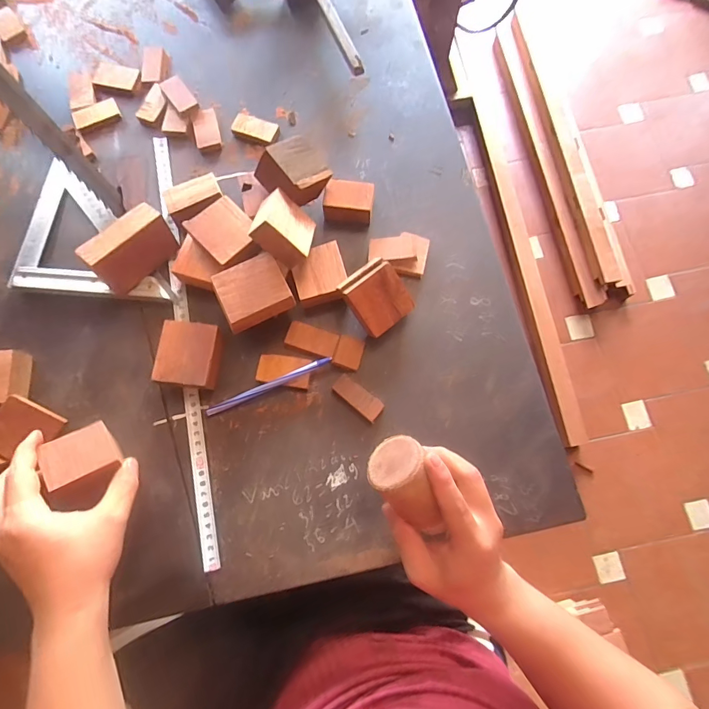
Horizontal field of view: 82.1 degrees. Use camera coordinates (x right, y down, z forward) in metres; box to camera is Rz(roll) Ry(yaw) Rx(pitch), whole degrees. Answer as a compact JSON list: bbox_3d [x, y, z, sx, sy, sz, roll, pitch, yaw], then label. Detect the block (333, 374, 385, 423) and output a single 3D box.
[{"bbox_3d":[0.004,0.044,0.416,0.054,0.011,0.023,37,79,10],"label":"block"}]

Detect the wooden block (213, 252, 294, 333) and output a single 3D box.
[{"bbox_3d":[-0.101,-0.063,0.407,0.067,0.020,0.059,-25,78,-6],"label":"wooden block"}]

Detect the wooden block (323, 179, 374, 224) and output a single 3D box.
[{"bbox_3d":[-0.006,-0.173,0.468,0.053,0.034,0.043,11,76,4],"label":"wooden block"}]

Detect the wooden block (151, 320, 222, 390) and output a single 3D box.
[{"bbox_3d":[-0.167,0.002,0.421,0.057,0.034,0.065,6,75,2],"label":"wooden block"}]

